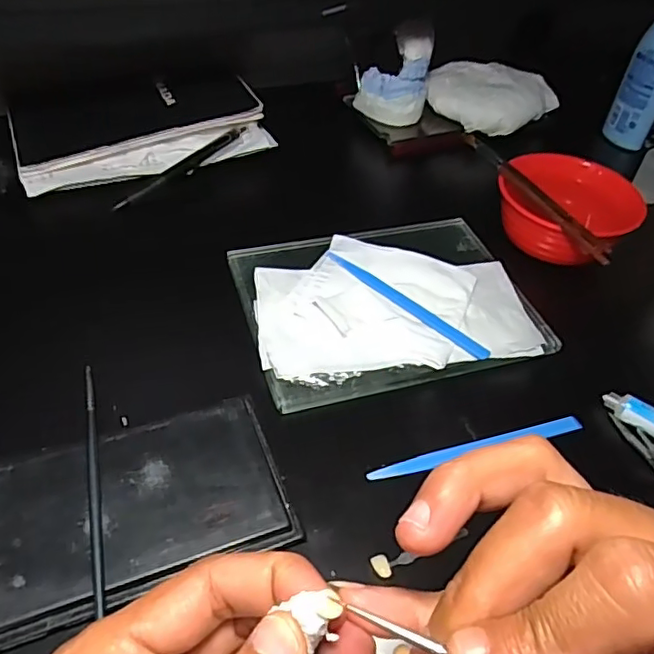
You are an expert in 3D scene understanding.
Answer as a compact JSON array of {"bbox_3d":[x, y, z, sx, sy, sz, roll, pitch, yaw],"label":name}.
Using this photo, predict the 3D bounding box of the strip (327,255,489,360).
[{"bbox_3d":[0.052,-0.018,0.402,0.136,0.004,0.011,36,53,25],"label":"strip"}]

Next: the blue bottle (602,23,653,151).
[{"bbox_3d":[0.316,-0.246,0.567,0.043,0.138,0.026,23,48,14],"label":"blue bottle"}]

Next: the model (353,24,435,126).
[{"bbox_3d":[0.065,-0.242,0.564,0.065,0.088,0.029,14,47,6],"label":"model"}]

